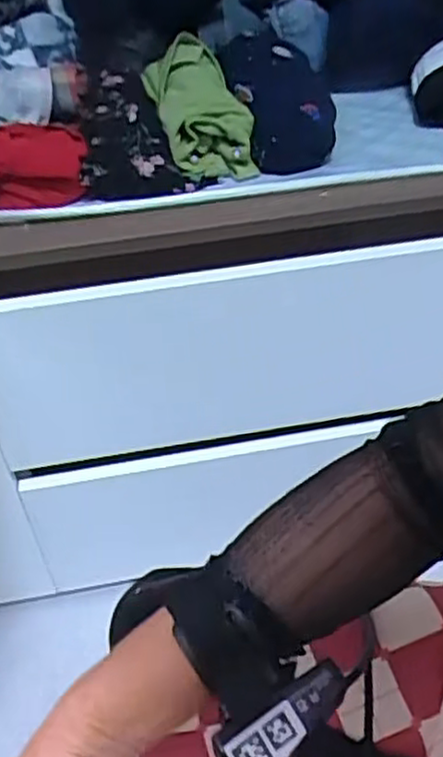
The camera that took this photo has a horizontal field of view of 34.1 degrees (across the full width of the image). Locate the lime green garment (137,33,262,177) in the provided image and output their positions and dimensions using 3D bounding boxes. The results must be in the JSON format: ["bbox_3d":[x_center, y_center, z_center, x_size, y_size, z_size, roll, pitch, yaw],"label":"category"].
[{"bbox_3d":[-0.027,-0.302,0.799,0.090,0.080,0.193,-12,43,-9],"label":"lime green garment"}]

